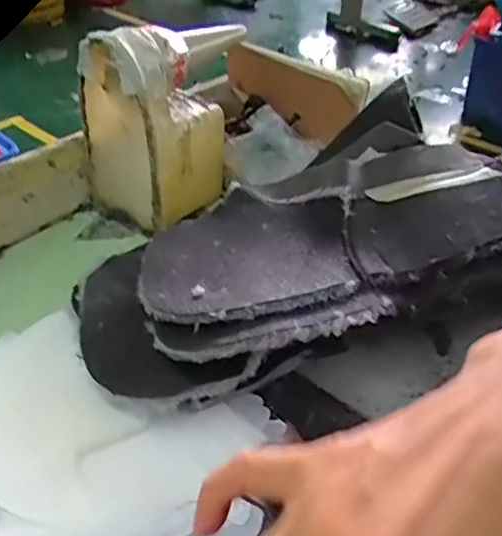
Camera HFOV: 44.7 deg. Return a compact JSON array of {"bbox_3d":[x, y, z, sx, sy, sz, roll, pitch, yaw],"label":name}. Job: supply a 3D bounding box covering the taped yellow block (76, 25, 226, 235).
[{"bbox_3d":[-0.107,-0.161,0.664,0.110,0.203,0.112,29,48,30],"label":"taped yellow block"}]

